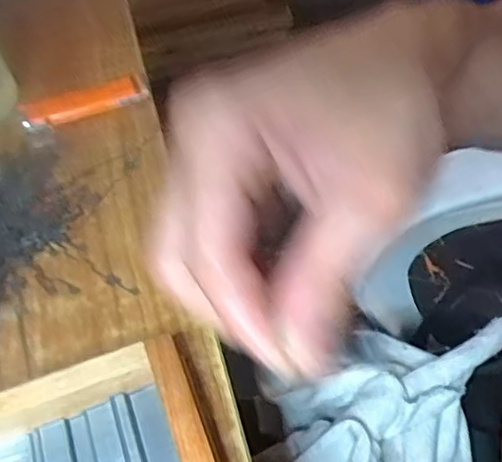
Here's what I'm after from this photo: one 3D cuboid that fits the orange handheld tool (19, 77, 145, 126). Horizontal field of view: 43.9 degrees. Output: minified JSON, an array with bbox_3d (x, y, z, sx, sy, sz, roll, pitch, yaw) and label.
[{"bbox_3d":[-0.107,-0.082,0.402,0.078,0.017,0.021,-16,50,-7],"label":"orange handheld tool"}]

